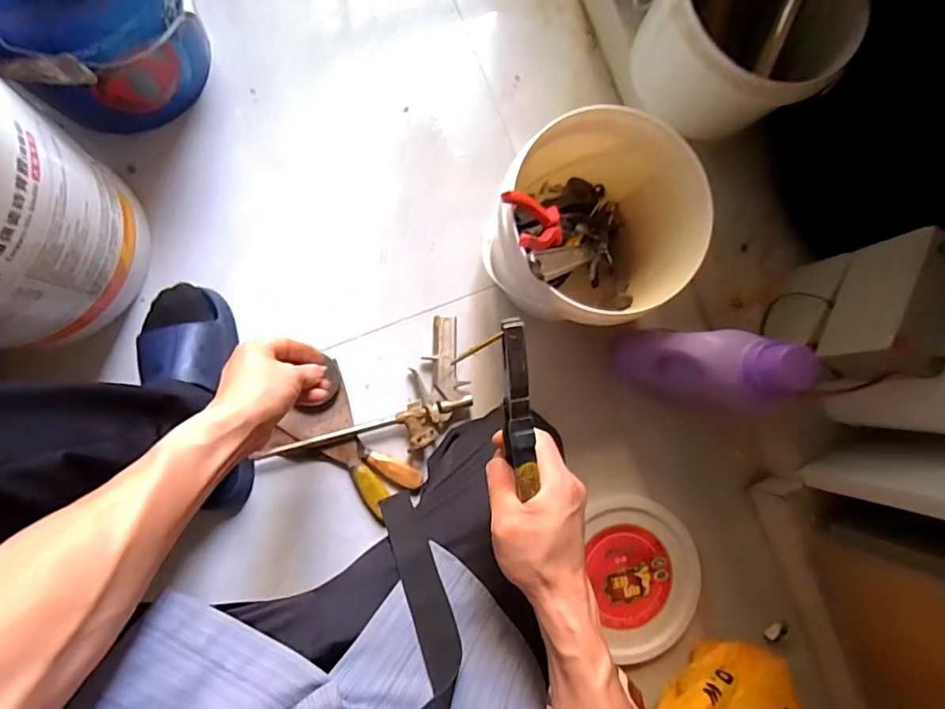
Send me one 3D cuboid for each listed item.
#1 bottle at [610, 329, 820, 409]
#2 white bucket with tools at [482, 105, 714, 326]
[{"bbox_3d":[0.267,0.014,0.593,0.074,0.262,0.079,16,85,-28],"label":"bottle"},{"bbox_3d":[0.130,-0.149,0.632,0.219,0.228,0.226,0,87,-8],"label":"white bucket with tools"}]

